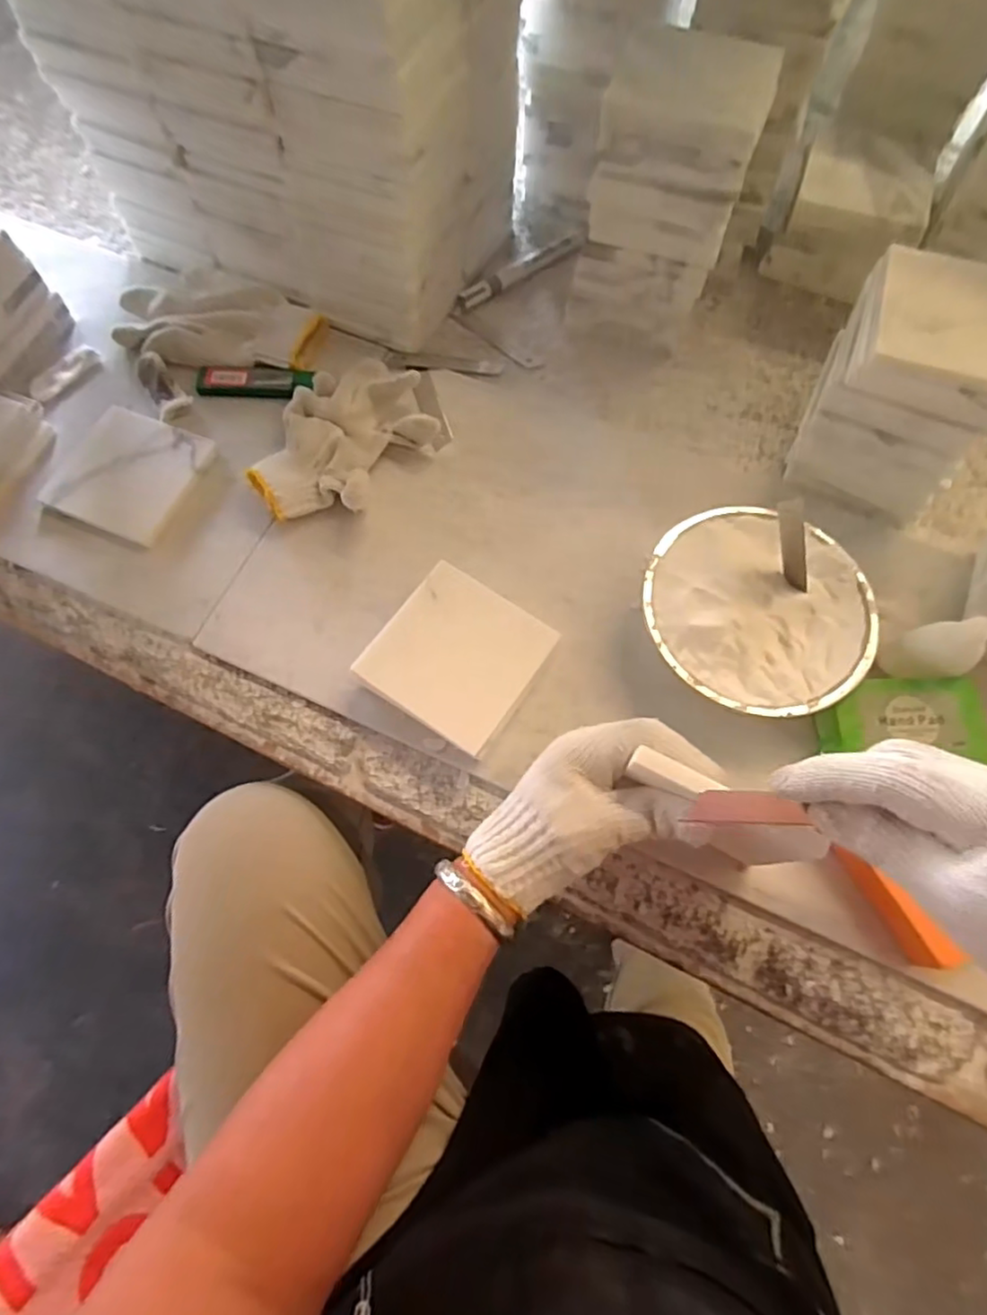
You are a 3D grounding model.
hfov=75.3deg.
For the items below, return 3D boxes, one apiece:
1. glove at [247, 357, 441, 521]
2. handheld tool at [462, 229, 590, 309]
[{"bbox_3d":[-0.118,-0.172,0.502,0.110,0.033,0.161,40,74,12],"label":"glove"},{"bbox_3d":[0.027,-0.361,0.595,0.139,0.016,0.018,-33,74,-13],"label":"handheld tool"}]

